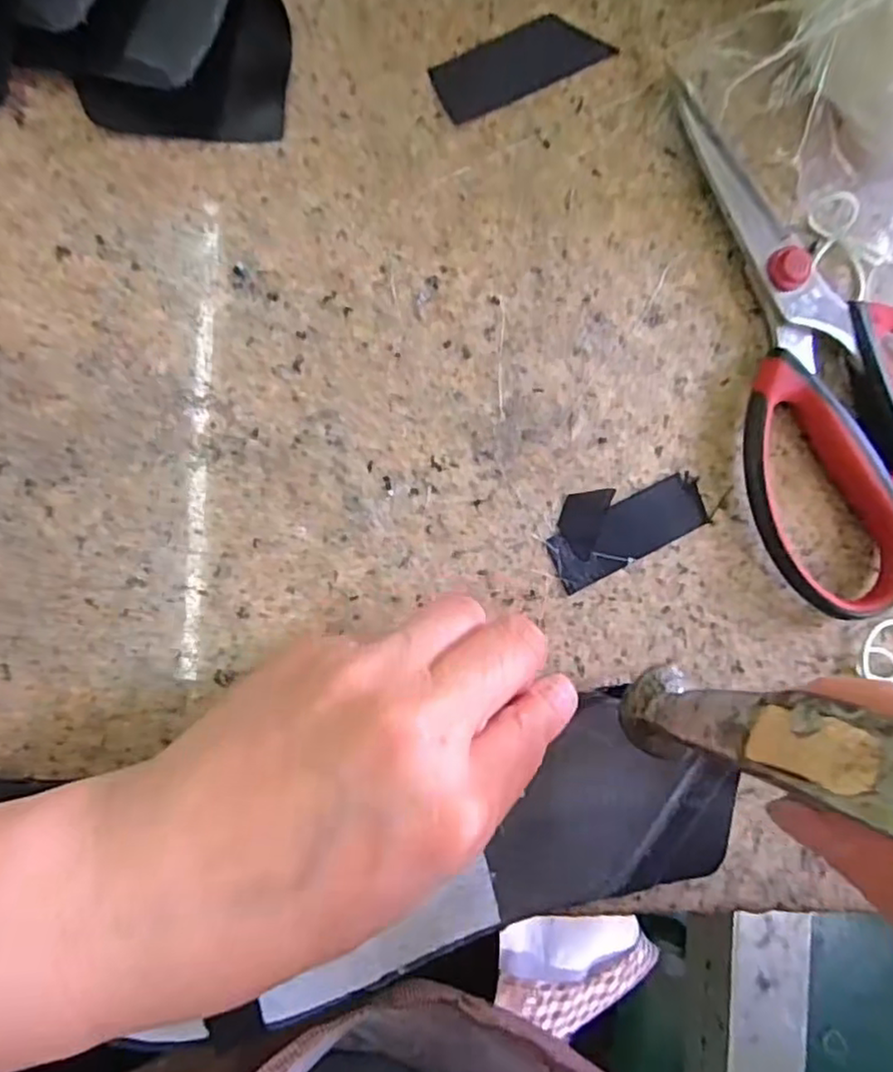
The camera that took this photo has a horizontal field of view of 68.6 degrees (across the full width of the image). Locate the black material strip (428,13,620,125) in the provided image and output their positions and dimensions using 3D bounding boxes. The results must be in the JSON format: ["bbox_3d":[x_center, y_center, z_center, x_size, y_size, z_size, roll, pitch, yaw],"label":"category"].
[{"bbox_3d":[0.024,-0.155,0.213,0.059,0.004,0.020,-29,94,-7],"label":"black material strip"}]

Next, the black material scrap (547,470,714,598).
[{"bbox_3d":[0.060,-0.005,0.220,0.056,0.004,0.028,-27,94,-8],"label":"black material scrap"}]

